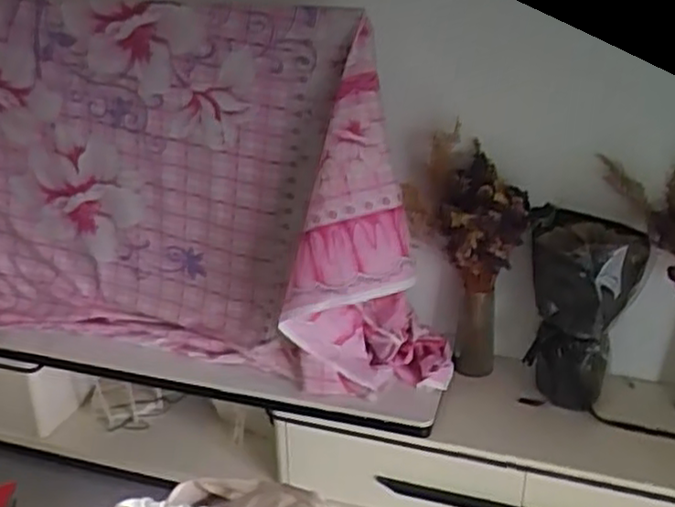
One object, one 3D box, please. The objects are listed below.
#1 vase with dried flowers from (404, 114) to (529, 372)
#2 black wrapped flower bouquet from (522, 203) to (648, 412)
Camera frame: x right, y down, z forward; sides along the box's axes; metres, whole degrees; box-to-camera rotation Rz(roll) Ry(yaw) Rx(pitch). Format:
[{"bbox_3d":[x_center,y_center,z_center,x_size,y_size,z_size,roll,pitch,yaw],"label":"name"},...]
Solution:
[{"bbox_3d":[0.286,0.044,1.612,0.240,0.555,0.248,6,26,14],"label":"vase with dried flowers"},{"bbox_3d":[0.536,0.140,1.581,0.220,0.426,0.171,19,32,36],"label":"black wrapped flower bouquet"}]

